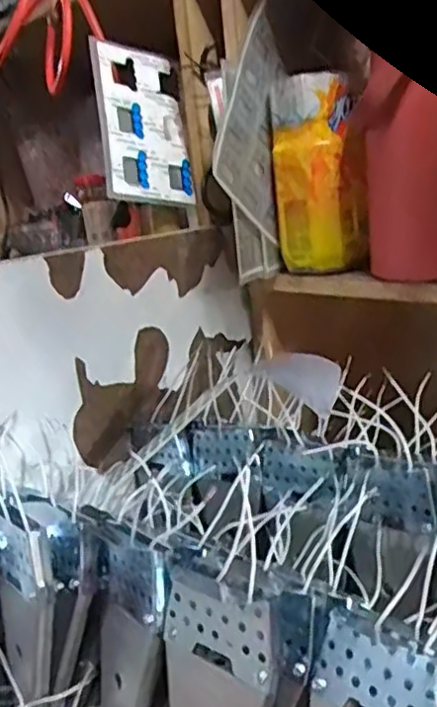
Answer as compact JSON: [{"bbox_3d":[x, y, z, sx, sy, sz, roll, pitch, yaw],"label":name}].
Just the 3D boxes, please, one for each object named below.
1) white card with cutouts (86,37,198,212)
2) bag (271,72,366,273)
[{"bbox_3d":[-0.074,-0.224,0.649,0.095,0.158,0.011,0,-11,-37],"label":"white card with cutouts"},{"bbox_3d":[0.086,-0.156,0.585,0.077,0.158,0.038,-3,16,11],"label":"bag"}]

